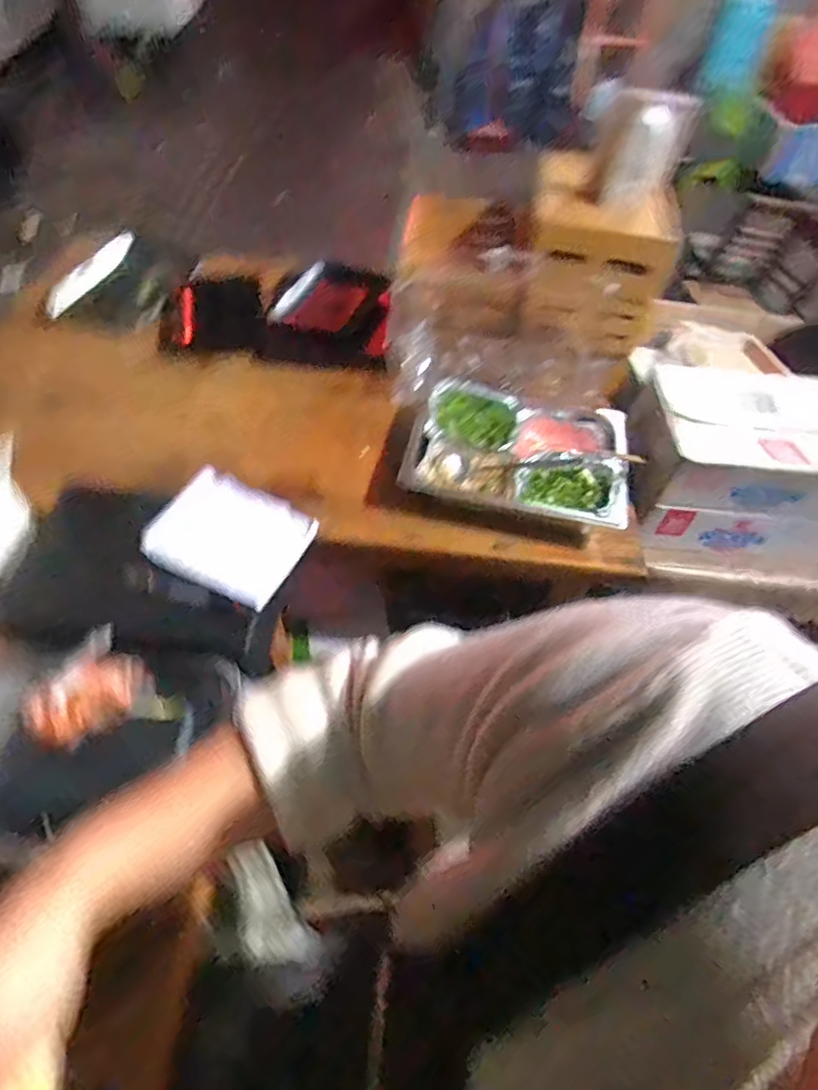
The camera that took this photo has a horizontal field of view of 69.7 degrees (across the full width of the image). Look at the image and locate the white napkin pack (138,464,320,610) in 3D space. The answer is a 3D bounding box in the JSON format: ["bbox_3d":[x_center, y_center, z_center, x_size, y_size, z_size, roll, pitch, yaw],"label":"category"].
[{"bbox_3d":[-0.215,-0.015,0.721,0.175,0.012,0.145,25,59,7],"label":"white napkin pack"}]

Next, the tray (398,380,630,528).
[{"bbox_3d":[0.165,-0.138,0.906,0.326,0.065,0.250,13,49,7],"label":"tray"}]

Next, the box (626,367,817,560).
[{"bbox_3d":[0.554,-0.127,0.948,0.368,0.267,0.216,6,48,1],"label":"box"}]

